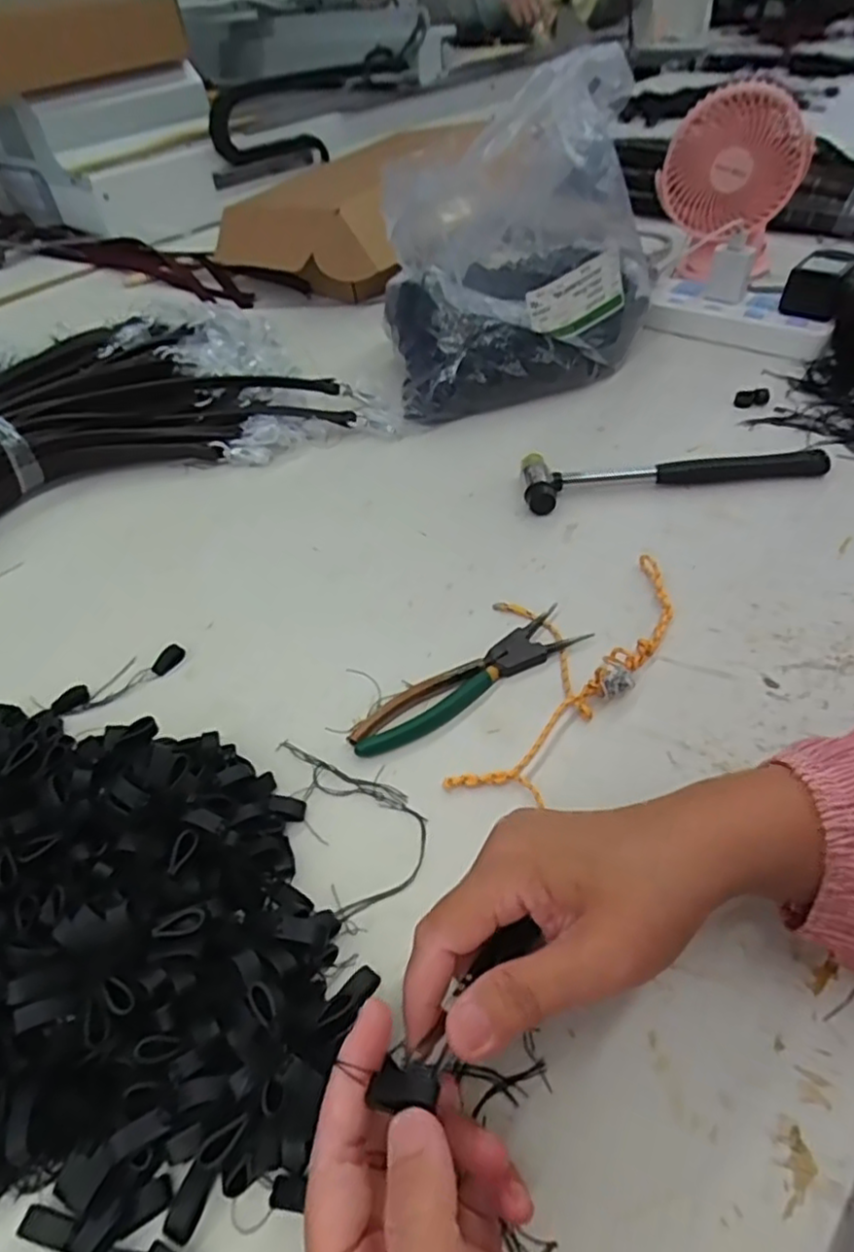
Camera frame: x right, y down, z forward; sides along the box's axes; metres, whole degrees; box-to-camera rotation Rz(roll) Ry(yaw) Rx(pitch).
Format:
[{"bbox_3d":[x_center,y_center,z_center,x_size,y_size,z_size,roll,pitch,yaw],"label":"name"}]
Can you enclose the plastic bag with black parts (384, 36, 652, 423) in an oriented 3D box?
[{"bbox_3d":[0.085,-0.353,0.607,0.254,0.227,0.198,-12,46,-4],"label":"plastic bag with black parts"}]

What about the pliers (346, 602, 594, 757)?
[{"bbox_3d":[0.025,0.033,0.411,0.161,0.009,0.034,-28,50,-18],"label":"pliers"}]

